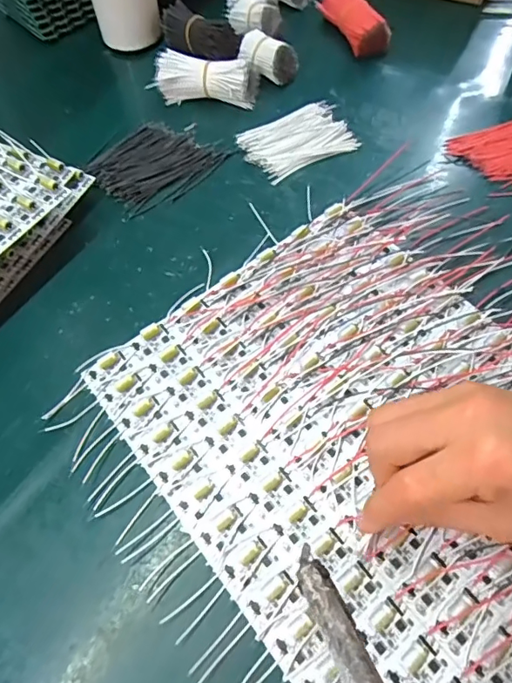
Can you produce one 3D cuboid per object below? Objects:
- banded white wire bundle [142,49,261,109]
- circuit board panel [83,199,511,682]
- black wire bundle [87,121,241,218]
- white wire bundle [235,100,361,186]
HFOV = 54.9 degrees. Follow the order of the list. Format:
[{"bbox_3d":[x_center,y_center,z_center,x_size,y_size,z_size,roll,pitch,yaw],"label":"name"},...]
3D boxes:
[{"bbox_3d":[-0.047,-0.245,0.460,0.092,0.033,0.034,9,62,8],"label":"banded white wire bundle"},{"bbox_3d":[0.064,0.049,0.307,0.239,0.009,0.284,-36,65,-15],"label":"circuit board panel"},{"bbox_3d":[-0.089,-0.157,0.431,0.088,0.011,0.103,39,70,21],"label":"black wire bundle"},{"bbox_3d":[0.036,-0.179,0.435,0.093,0.012,0.062,-24,62,-10],"label":"white wire bundle"}]

